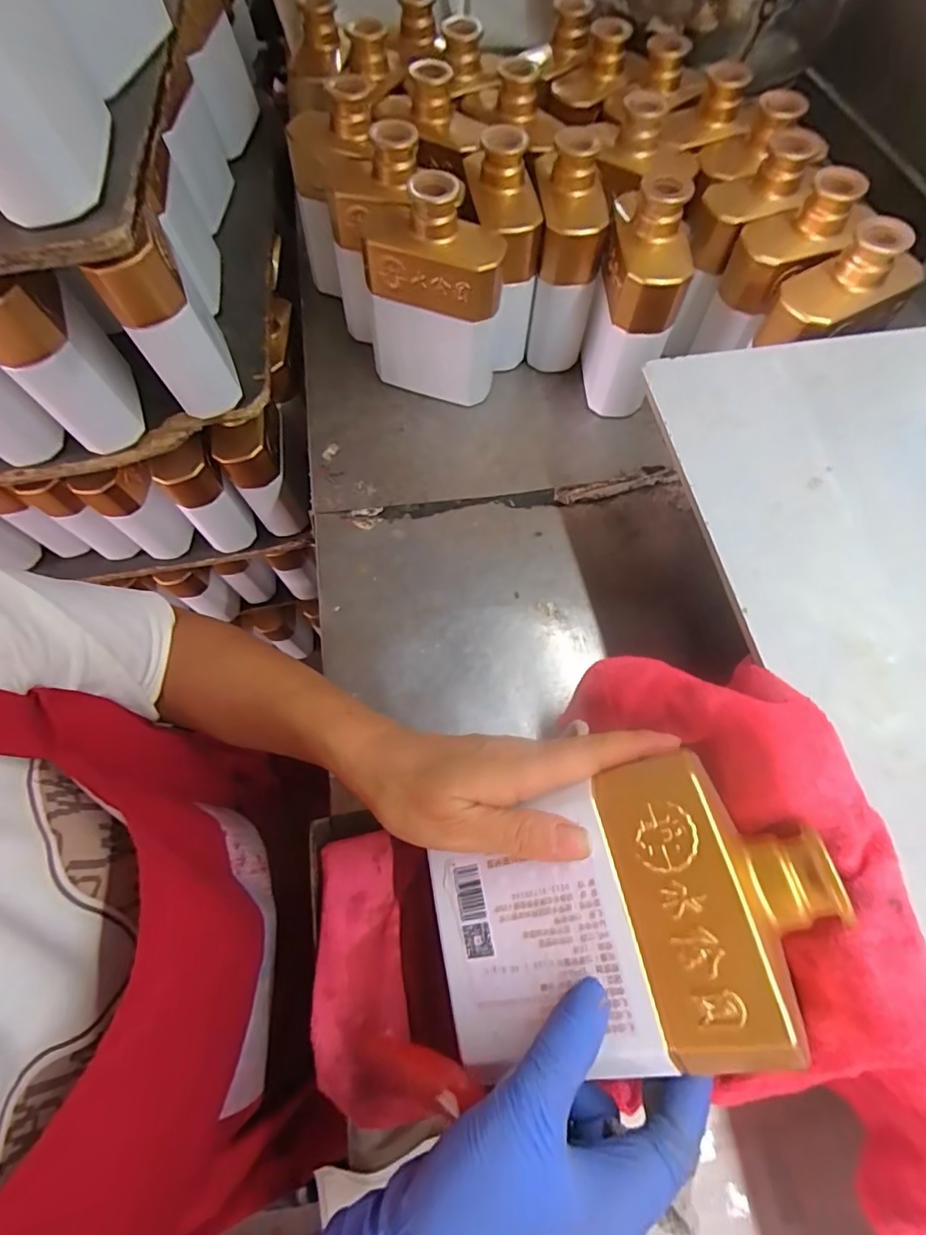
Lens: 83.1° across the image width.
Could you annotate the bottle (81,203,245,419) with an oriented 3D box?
[{"bbox_3d":[-0.246,-0.242,0.433,0.066,0.139,0.056,-30,69,-15],"label":"bottle"}]

